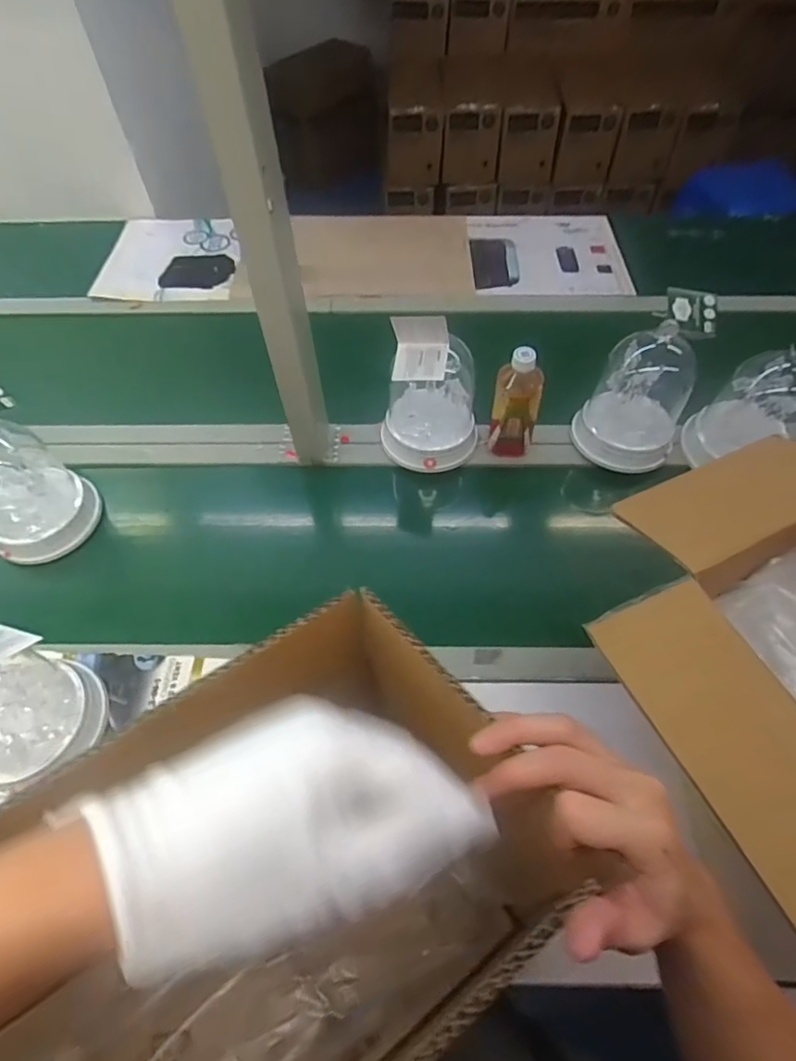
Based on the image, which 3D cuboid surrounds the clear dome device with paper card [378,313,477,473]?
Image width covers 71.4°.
[{"bbox_3d":[0.050,-0.195,0.811,0.145,0.226,0.128,6,58,4],"label":"clear dome device with paper card"}]

